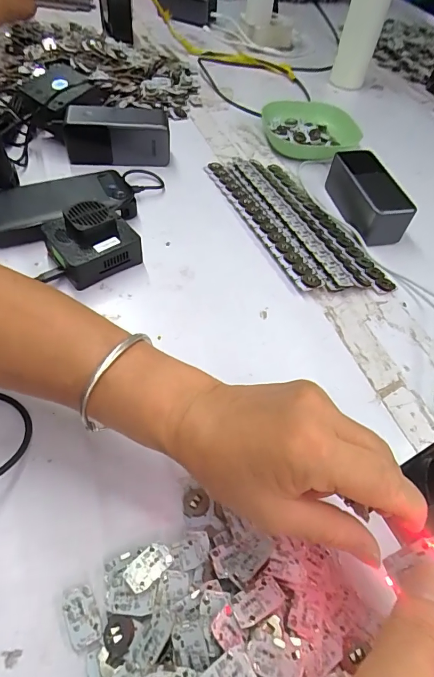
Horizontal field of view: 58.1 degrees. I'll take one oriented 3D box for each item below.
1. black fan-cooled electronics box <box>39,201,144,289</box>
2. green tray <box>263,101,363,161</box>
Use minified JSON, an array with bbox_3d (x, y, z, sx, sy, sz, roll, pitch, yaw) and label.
[{"bbox_3d":[-0.126,-0.097,0.396,0.080,0.050,0.068,-32,63,-25],"label":"black fan-cooled electronics box"},{"bbox_3d":[0.148,-0.329,0.617,0.145,0.030,0.161,1,54,-5],"label":"green tray"}]

